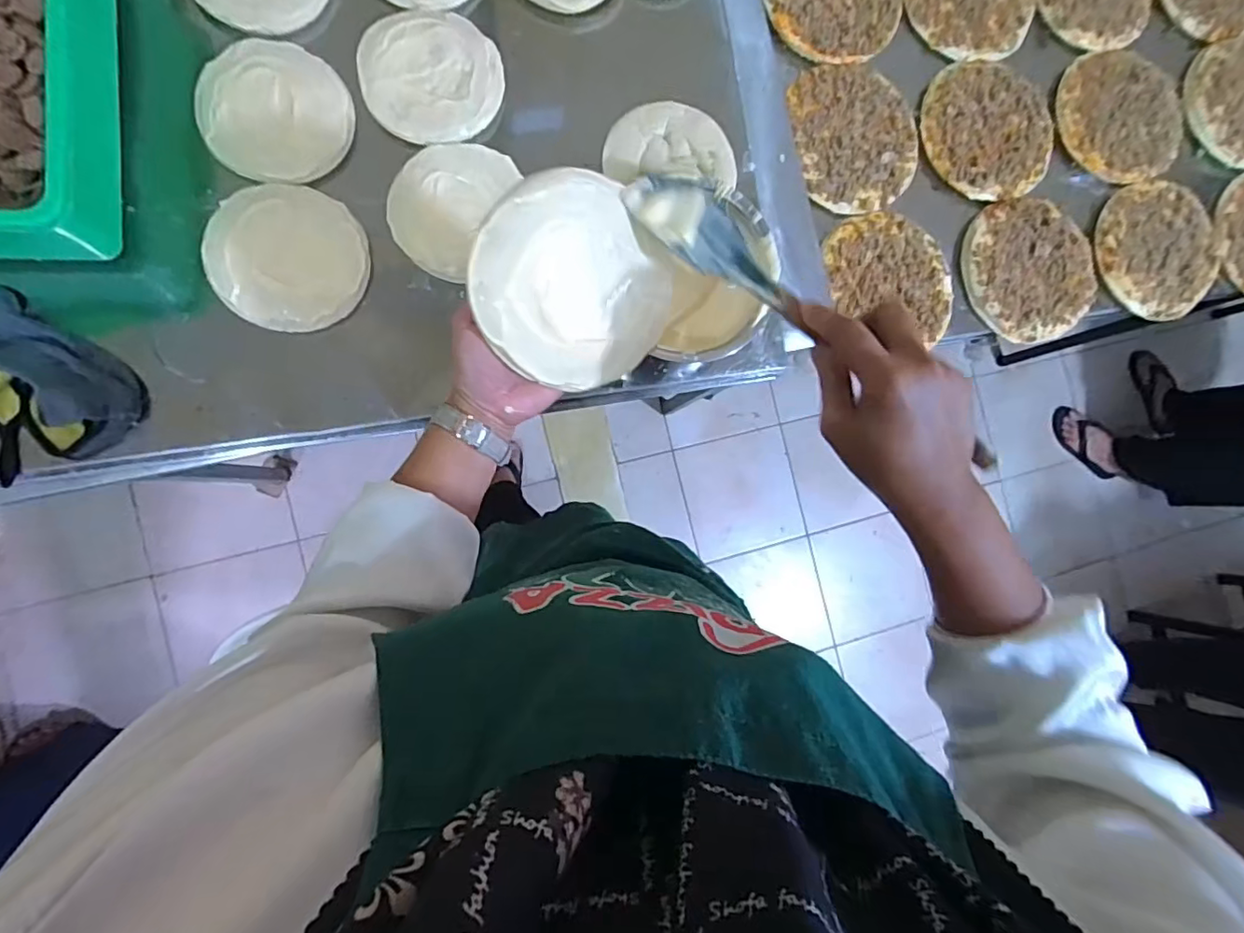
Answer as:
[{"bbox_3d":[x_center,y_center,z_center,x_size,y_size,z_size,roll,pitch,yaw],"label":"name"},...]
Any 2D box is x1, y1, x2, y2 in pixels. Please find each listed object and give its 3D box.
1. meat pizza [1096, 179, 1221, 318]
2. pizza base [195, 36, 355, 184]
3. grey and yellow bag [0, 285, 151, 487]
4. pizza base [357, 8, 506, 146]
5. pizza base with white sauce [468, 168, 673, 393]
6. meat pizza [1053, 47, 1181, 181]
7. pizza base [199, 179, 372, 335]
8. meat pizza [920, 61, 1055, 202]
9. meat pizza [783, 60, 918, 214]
[{"bbox_3d":[0.812,-0.327,0.858,0.212,0.028,0.199,0,88,-8],"label":"meat pizza"},{"bbox_3d":[-0.358,-0.370,0.585,0.143,0.015,0.148,0,88,-8],"label":"pizza base"},{"bbox_3d":[-0.553,-0.083,0.518,0.136,0.055,0.169,-34,93,-8],"label":"grey and yellow bag"},{"bbox_3d":[-0.208,-0.431,0.624,0.147,0.014,0.145,0,88,-8],"label":"pizza base"},{"bbox_3d":[-0.034,-0.125,0.410,0.132,0.021,0.149,-39,120,-8],"label":"pizza base with white sauce"},{"bbox_3d":[0.765,-0.545,0.861,0.192,0.021,0.211,7,87,-8],"label":"meat pizza"},{"bbox_3d":[-0.341,-0.216,0.579,0.144,0.019,0.151,0,88,-8],"label":"pizza base"},{"bbox_3d":[0.535,-0.491,0.818,0.202,0.018,0.201,0,88,-8],"label":"meat pizza"},{"bbox_3d":[0.326,-0.458,0.783,0.184,0.011,0.207,-13,90,-8],"label":"meat pizza"}]

